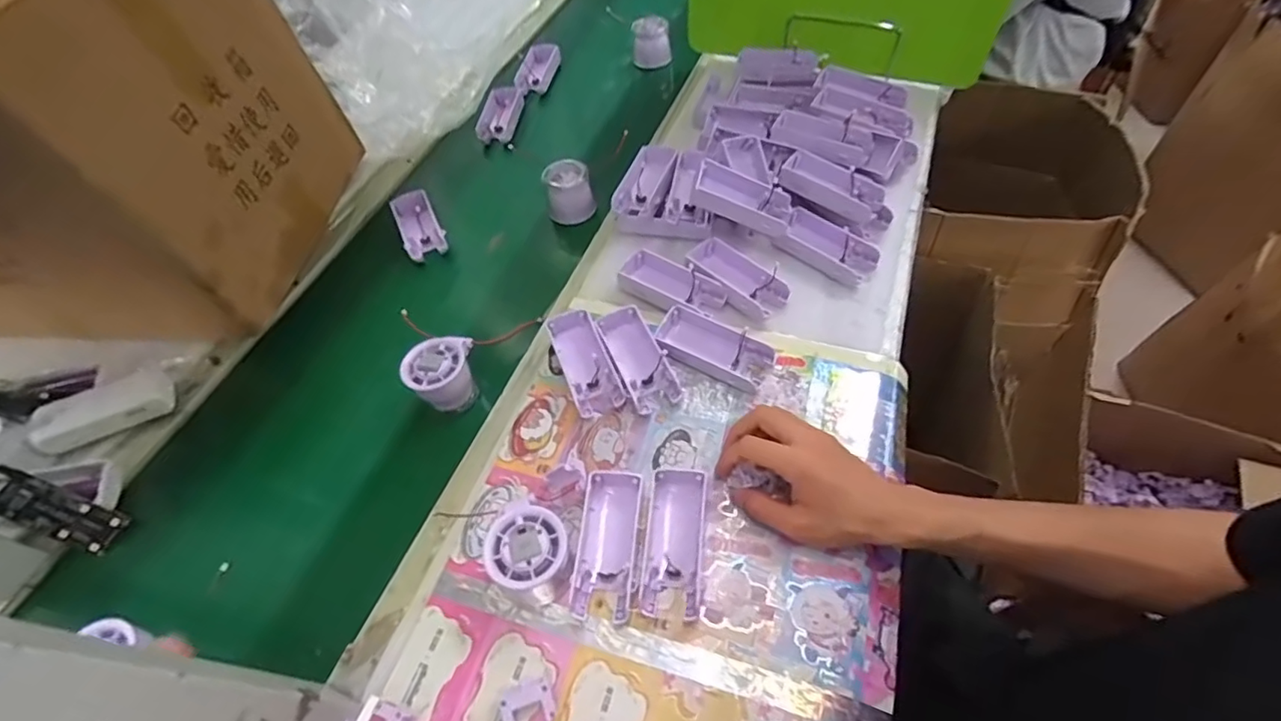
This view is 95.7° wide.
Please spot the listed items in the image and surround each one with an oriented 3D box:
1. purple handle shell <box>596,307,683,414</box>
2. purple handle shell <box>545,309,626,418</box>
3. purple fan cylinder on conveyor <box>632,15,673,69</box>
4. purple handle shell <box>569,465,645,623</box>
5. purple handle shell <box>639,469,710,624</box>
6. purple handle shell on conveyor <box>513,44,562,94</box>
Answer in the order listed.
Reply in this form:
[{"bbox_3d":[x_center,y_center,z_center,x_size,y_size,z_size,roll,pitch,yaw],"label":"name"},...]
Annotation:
[{"bbox_3d":[-0.002,-0.001,0.543,0.045,0.025,0.104,-20,56,-10],"label":"purple handle shell"},{"bbox_3d":[-0.053,0.002,0.545,0.042,0.027,0.107,-20,56,-10],"label":"purple handle shell"},{"bbox_3d":[0.017,-0.487,0.878,0.056,0.057,0.065,-5,54,4],"label":"purple fan cylinder on conveyor"},{"bbox_3d":[-0.026,0.141,0.449,0.045,0.024,0.109,3,55,6],"label":"purple handle shell"},{"bbox_3d":[0.028,0.136,0.449,0.043,0.024,0.114,4,55,7],"label":"purple handle shell"},{"bbox_3d":[-0.158,-0.458,0.905,0.054,0.031,0.107,2,55,9],"label":"purple handle shell on conveyor"}]

